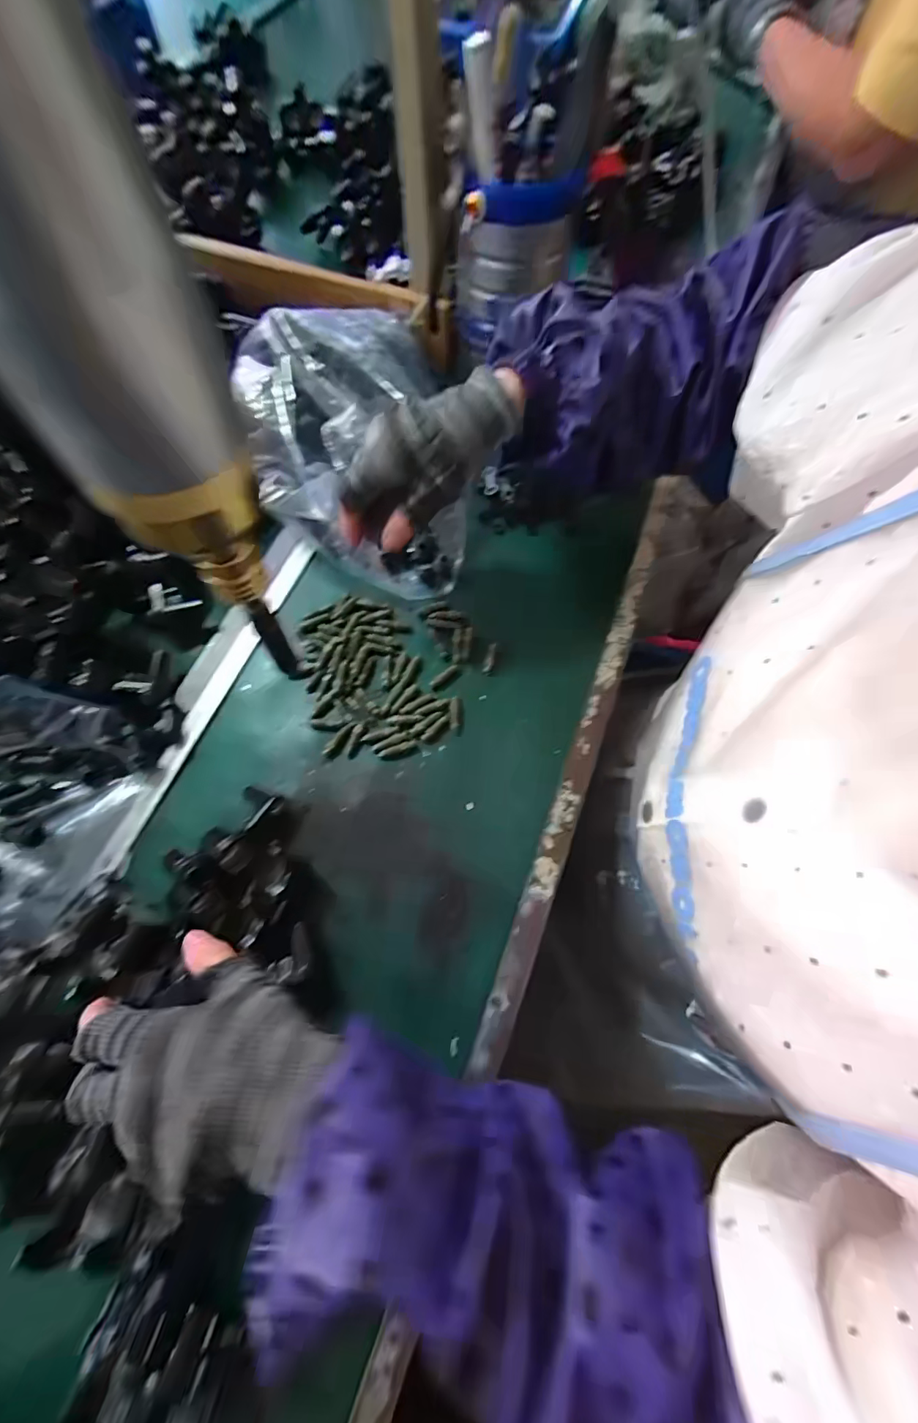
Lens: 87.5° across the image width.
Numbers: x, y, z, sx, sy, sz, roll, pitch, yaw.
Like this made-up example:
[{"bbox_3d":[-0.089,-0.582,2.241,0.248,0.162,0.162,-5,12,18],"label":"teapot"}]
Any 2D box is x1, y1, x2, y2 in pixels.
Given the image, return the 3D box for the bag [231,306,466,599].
[{"bbox_3d":[-0.093,-0.233,0.420,0.170,0.084,0.270,-11,71,-4],"label":"bag"}]

